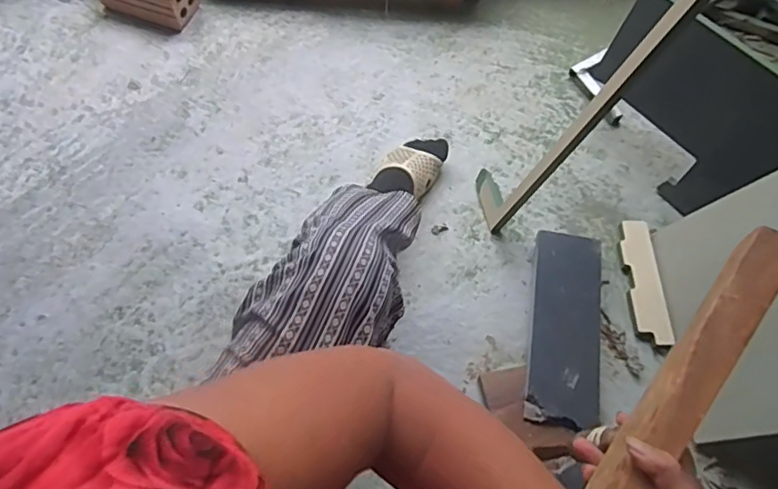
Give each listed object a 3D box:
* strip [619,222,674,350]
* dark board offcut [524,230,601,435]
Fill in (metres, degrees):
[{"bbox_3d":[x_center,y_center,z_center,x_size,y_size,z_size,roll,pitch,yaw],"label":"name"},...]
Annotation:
[{"bbox_3d":[0.383,0.054,0.842,0.048,0.011,0.201,-7,60,16],"label":"strip"},{"bbox_3d":[0.249,0.114,0.788,0.098,0.022,0.272,9,65,3],"label":"dark board offcut"}]

